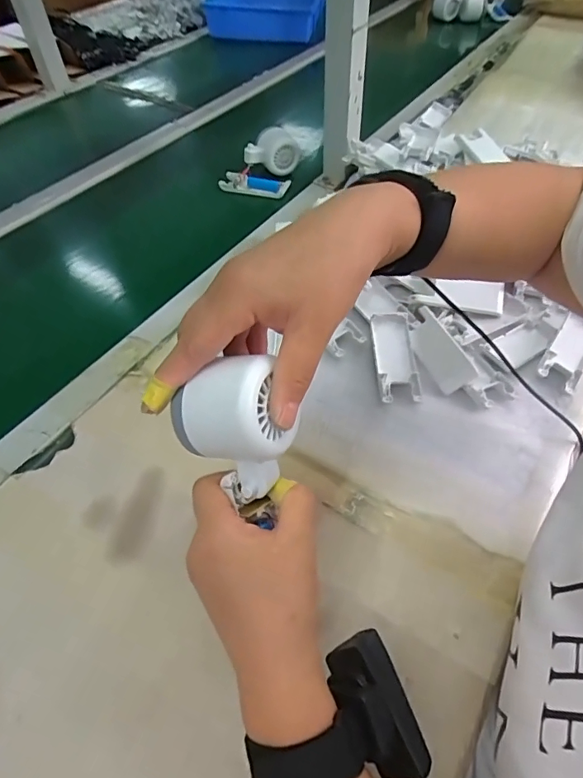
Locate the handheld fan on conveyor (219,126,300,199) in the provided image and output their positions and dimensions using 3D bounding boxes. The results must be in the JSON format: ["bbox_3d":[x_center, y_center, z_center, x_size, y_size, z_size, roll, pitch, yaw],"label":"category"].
[{"bbox_3d":[-0.048,-0.349,0.731,0.100,0.066,0.091,13,52,13],"label":"handheld fan on conveyor"}]

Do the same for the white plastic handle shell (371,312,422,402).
[{"bbox_3d":[0.106,-0.034,0.487,0.041,0.012,0.108,0,61,1],"label":"white plastic handle shell"}]

